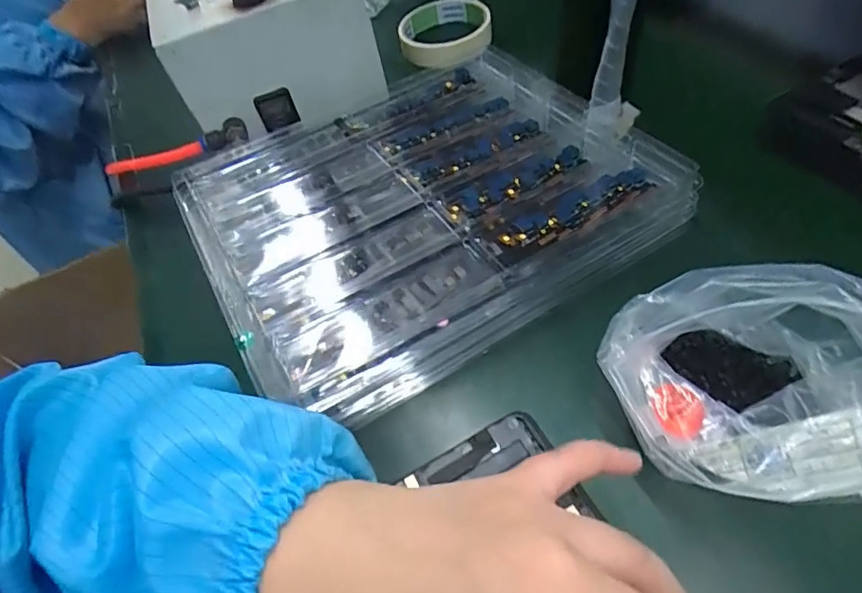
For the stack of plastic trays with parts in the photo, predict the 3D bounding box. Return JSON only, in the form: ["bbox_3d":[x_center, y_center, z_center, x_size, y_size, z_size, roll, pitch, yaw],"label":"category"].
[{"bbox_3d":[-0.008,-0.067,0.349,0.280,0.037,0.236,-27,54,-11],"label":"stack of plastic trays with parts"}]

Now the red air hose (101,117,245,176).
[{"bbox_3d":[-0.221,-0.121,0.437,0.162,0.012,0.029,-8,52,21],"label":"red air hose"}]

